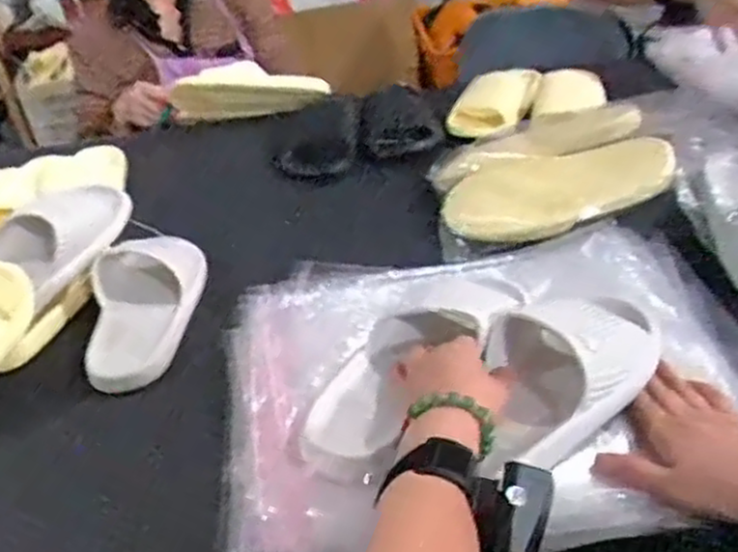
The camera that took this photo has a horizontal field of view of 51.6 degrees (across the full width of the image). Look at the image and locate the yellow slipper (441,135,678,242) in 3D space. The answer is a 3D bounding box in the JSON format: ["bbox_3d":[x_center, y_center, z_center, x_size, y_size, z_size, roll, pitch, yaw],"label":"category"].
[{"bbox_3d":[0.210,-0.099,0.863,0.244,0.064,0.113,-9,33,-2],"label":"yellow slipper"}]

